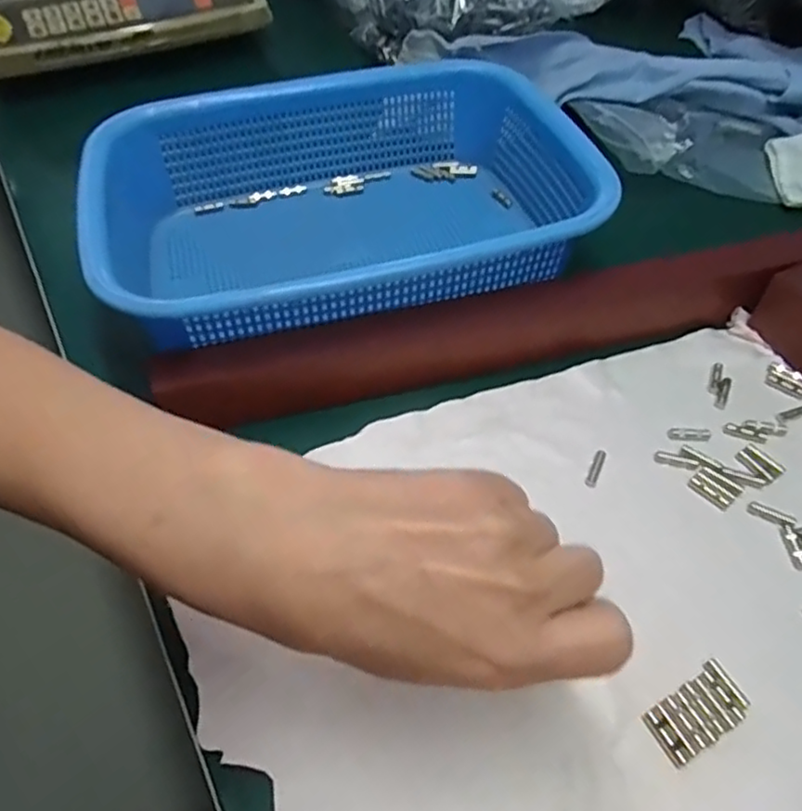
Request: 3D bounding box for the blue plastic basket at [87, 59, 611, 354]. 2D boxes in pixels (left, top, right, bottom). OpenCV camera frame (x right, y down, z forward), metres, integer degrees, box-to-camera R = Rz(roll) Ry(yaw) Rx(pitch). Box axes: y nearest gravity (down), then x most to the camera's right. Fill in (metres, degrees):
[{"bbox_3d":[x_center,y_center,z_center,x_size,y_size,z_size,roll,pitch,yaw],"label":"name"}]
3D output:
[{"bbox_3d":[-0.030,-0.118,0.410,0.281,0.088,0.205,-14,51,-9],"label":"blue plastic basket"}]

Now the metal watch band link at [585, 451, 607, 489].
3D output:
[{"bbox_3d":[0.097,0.031,0.322,0.006,0.004,0.023,19,54,17],"label":"metal watch band link"}]

